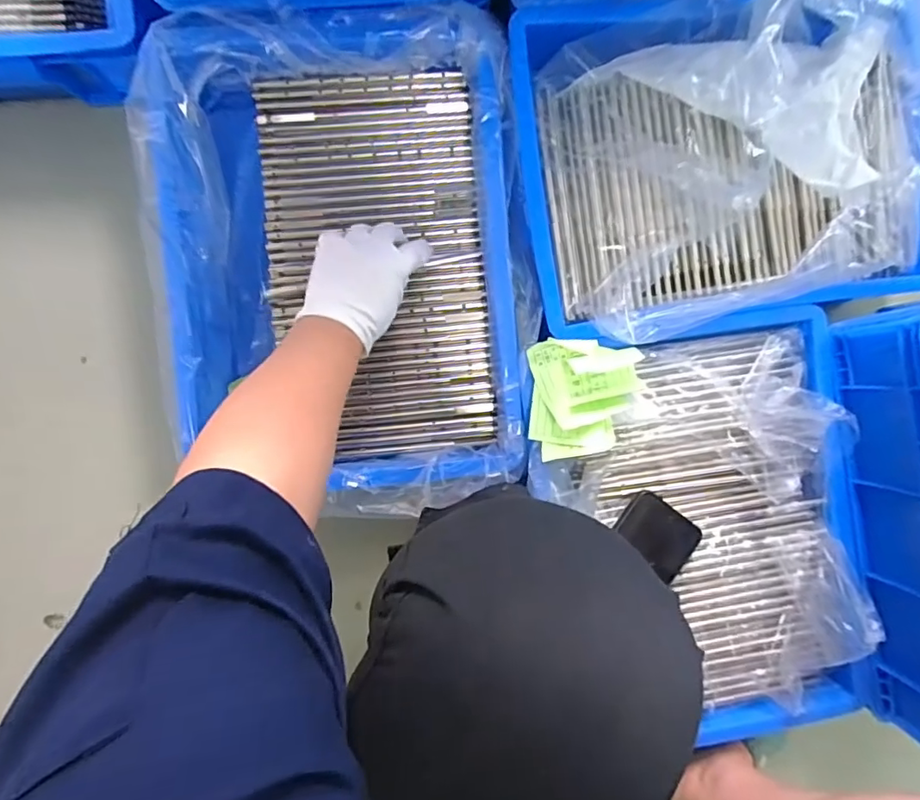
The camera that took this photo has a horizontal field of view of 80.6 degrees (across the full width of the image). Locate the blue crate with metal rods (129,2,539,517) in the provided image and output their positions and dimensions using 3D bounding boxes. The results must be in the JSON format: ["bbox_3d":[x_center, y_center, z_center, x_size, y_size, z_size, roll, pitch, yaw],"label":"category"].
[{"bbox_3d":[-0.106,-0.121,0.525,0.318,0.113,0.429,-8,92,-5],"label":"blue crate with metal rods"}]

